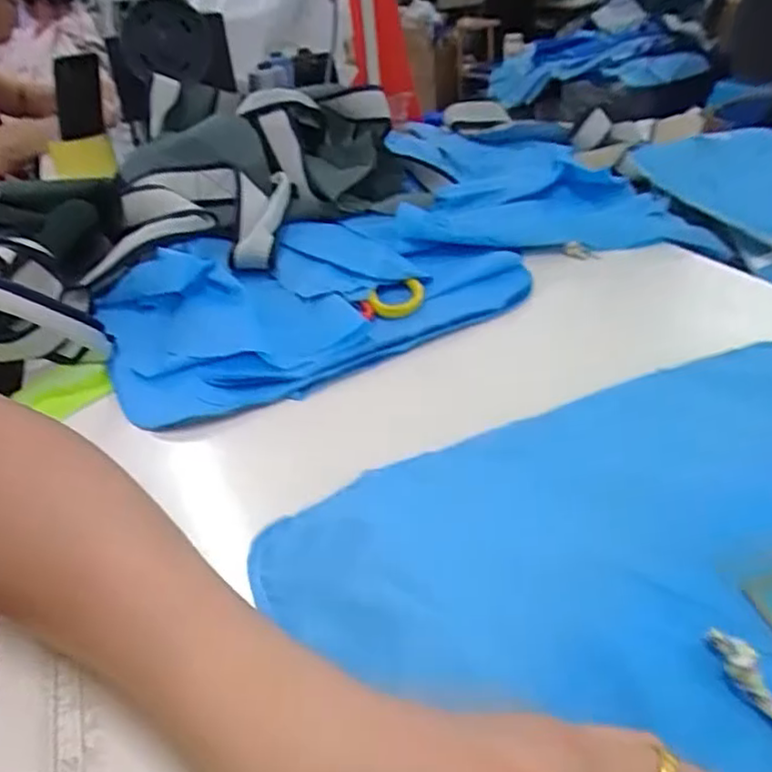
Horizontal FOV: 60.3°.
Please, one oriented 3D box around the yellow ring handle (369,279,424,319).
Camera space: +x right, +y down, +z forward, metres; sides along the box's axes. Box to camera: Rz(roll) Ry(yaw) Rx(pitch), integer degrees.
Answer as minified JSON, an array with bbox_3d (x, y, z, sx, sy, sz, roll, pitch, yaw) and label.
[{"bbox_3d":[0.009,-0.072,0.529,0.040,0.011,0.059,-2,32,7],"label":"yellow ring handle"}]

